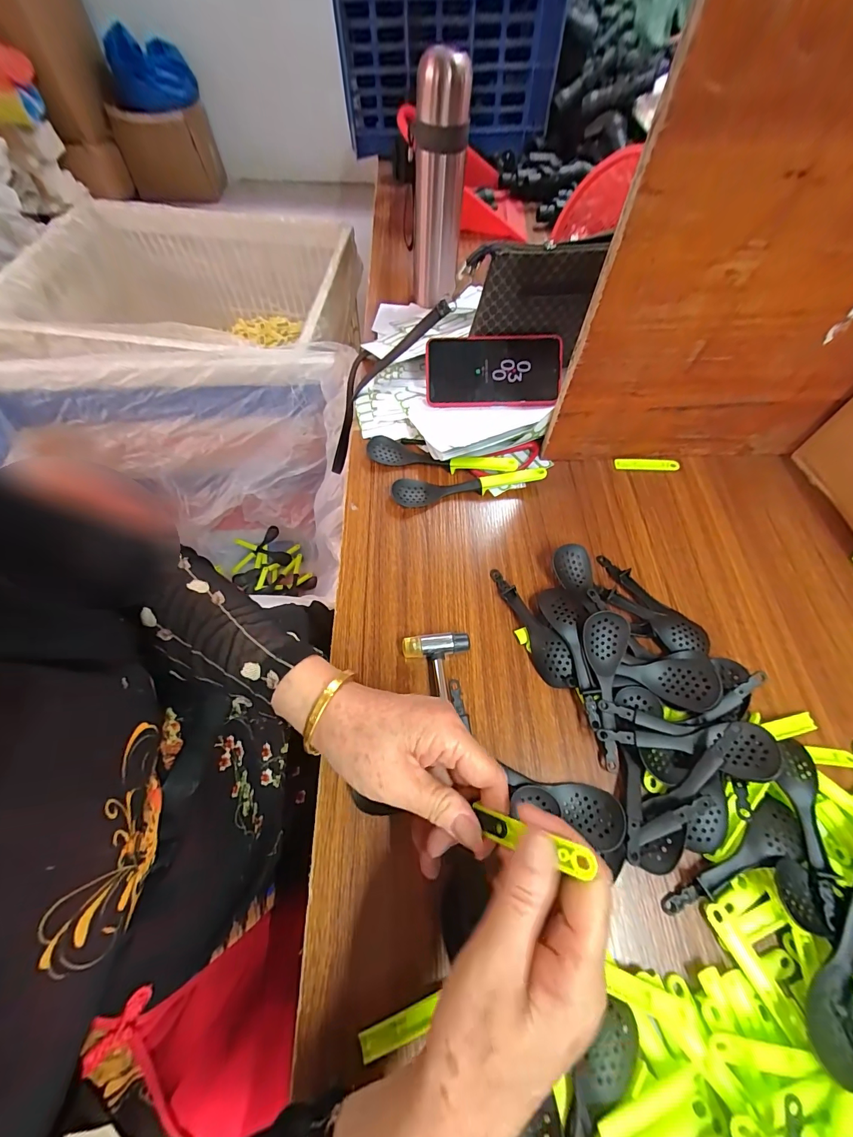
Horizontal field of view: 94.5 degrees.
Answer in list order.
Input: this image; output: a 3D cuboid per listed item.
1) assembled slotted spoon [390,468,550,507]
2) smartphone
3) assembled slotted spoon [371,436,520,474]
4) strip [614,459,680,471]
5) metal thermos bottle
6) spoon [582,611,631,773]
[{"bbox_3d":[0.047,-0.099,0.454,0.173,0.025,0.032,-9,63,-7],"label":"assembled slotted spoon"},{"bbox_3d":[0.082,-0.243,0.487,0.162,0.013,0.084,0,99,0],"label":"smartphone"},{"bbox_3d":[0.016,-0.138,0.470,0.178,0.031,0.038,10,63,4],"label":"assembled slotted spoon"},{"bbox_3d":[0.270,-0.128,0.485,0.076,0.004,0.017,3,73,5],"label":"strip"},{"bbox_3d":[0.015,-0.504,0.544,0.068,0.252,0.059,2,62,-1],"label":"metal thermos bottle"},{"bbox_3d":[0.159,0.103,0.341,0.038,0.013,0.129,3,75,0],"label":"spoon"}]

